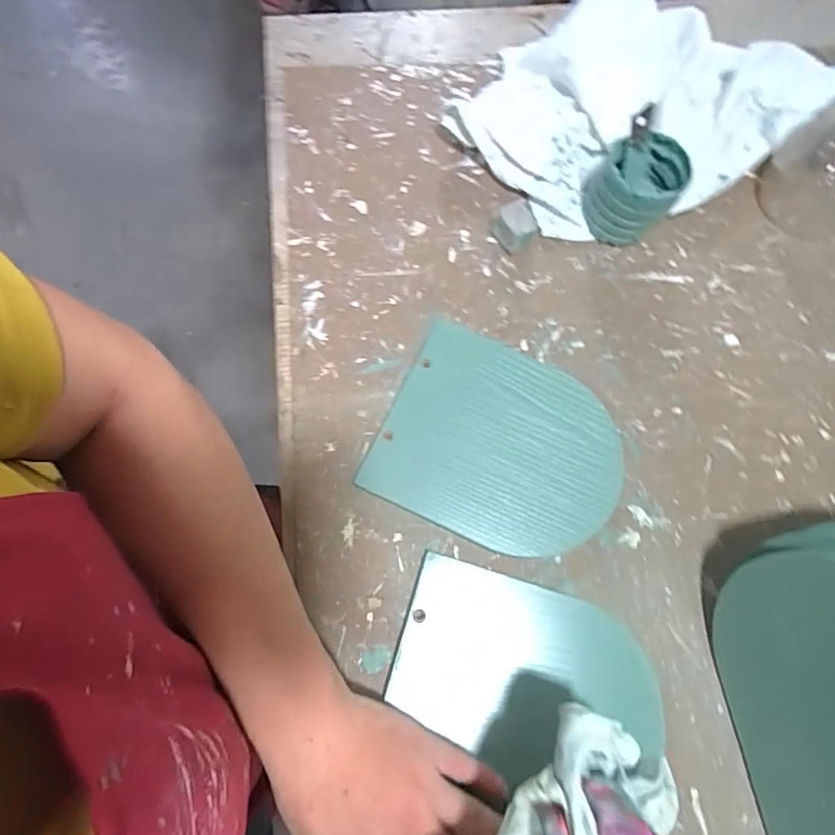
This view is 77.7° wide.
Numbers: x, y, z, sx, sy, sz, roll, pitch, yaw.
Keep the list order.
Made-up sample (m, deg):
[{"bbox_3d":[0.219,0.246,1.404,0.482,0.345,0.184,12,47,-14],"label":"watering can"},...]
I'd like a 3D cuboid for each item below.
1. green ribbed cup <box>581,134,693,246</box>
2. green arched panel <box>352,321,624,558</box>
[{"bbox_3d":[0.173,-0.180,0.420,0.067,0.066,0.065,1,73,-2],"label":"green ribbed cup"},{"bbox_3d":[0.062,0.019,0.381,0.168,0.007,0.146,23,73,7],"label":"green arched panel"}]

